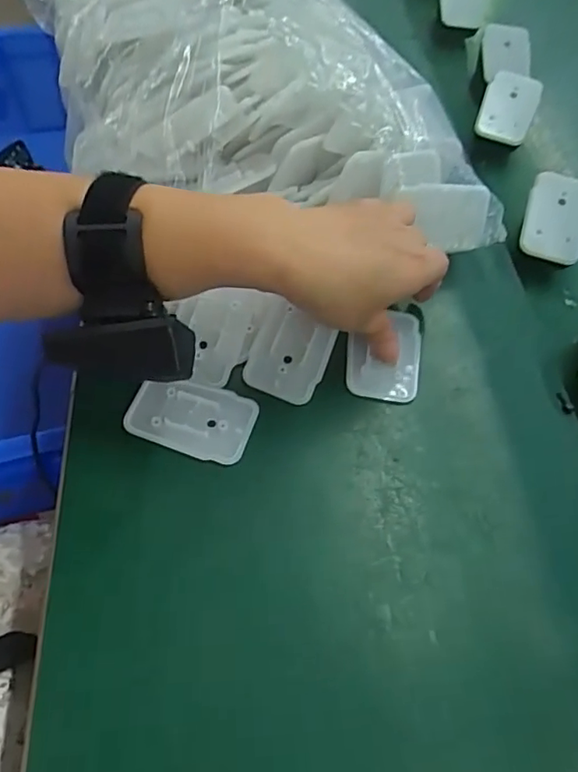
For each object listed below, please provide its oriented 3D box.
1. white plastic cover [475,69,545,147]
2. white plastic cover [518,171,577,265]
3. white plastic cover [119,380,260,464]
[{"bbox_3d":[0.181,-0.230,0.480,0.043,0.011,0.058,19,84,6],"label":"white plastic cover"},{"bbox_3d":[0.190,-0.118,0.411,0.044,0.007,0.059,16,89,6],"label":"white plastic cover"},{"bbox_3d":[-0.055,0.016,0.328,0.068,0.008,0.043,18,60,4],"label":"white plastic cover"}]

